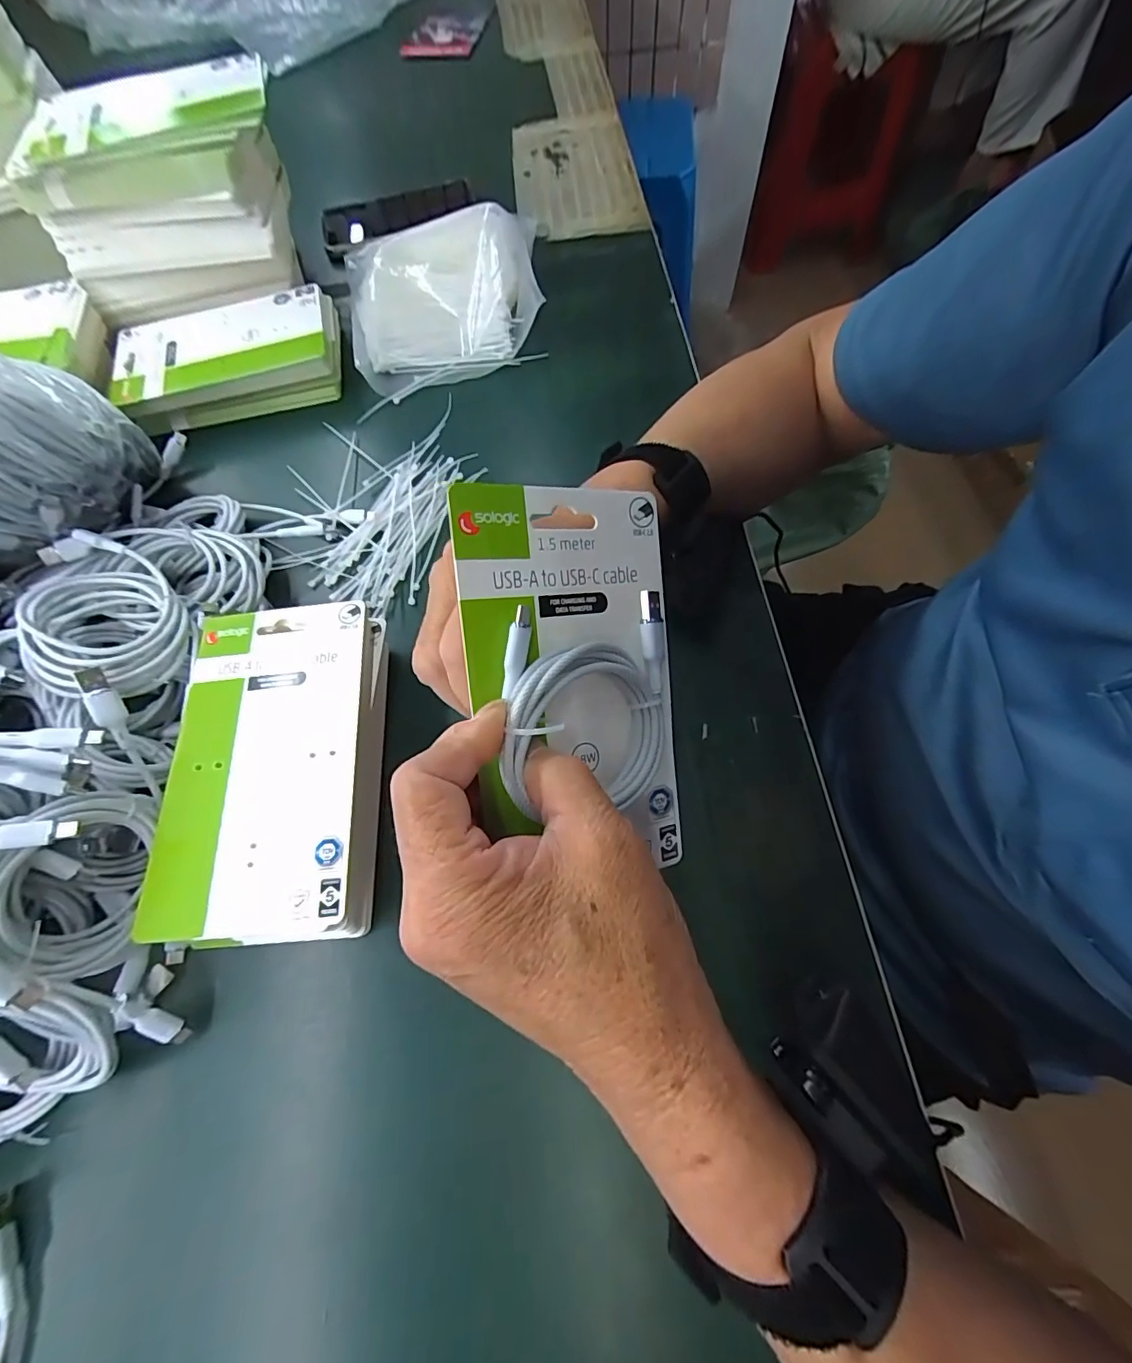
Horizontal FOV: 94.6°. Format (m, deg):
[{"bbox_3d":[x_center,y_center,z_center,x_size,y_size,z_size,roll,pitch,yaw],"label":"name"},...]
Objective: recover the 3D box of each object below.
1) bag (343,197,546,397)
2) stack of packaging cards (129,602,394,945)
[{"bbox_3d":[-0.109,-0.360,0.479,0.184,0.056,0.189,-12,66,-2],"label":"bag"},{"bbox_3d":[-0.160,0.047,0.301,0.114,0.042,0.184,-5,66,1],"label":"stack of packaging cards"}]

